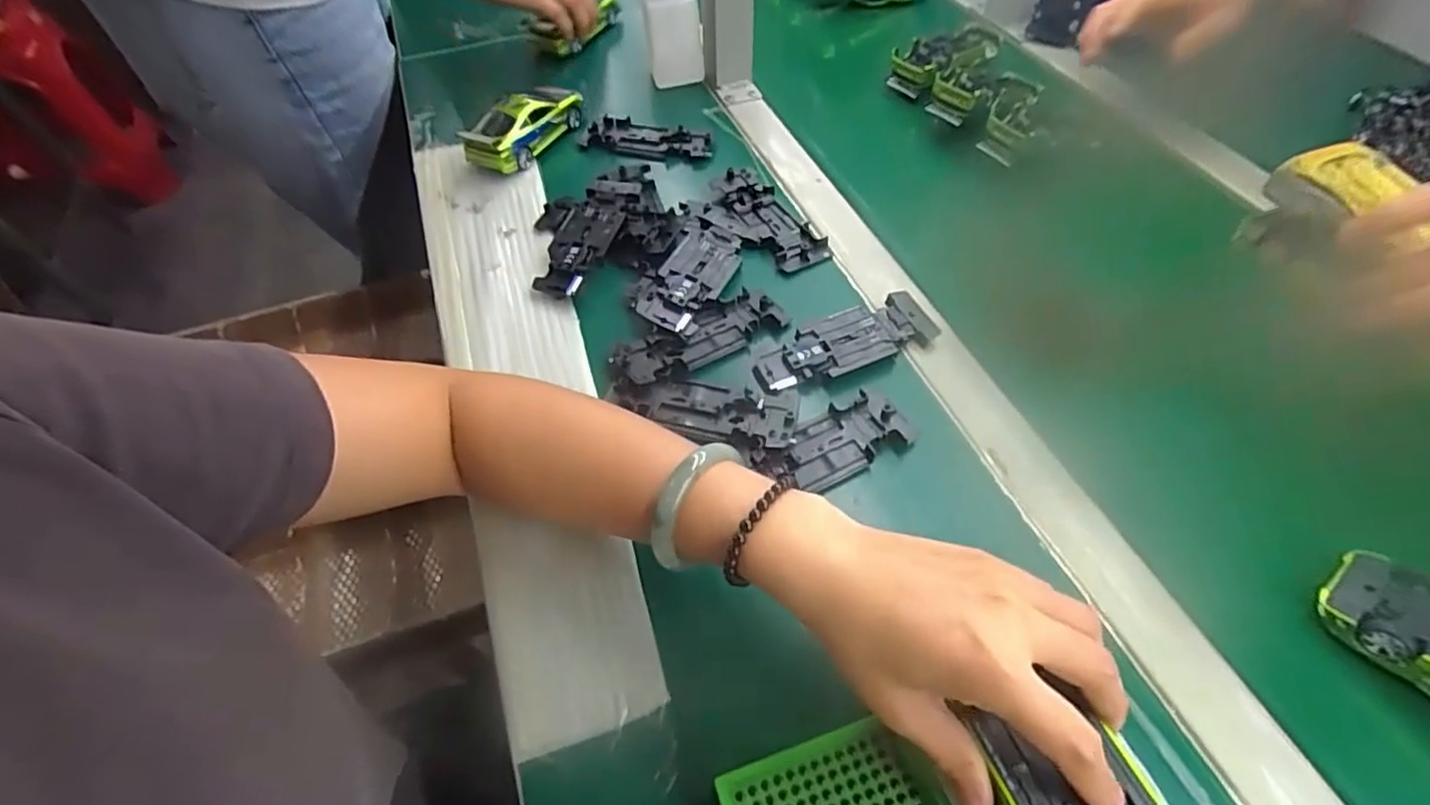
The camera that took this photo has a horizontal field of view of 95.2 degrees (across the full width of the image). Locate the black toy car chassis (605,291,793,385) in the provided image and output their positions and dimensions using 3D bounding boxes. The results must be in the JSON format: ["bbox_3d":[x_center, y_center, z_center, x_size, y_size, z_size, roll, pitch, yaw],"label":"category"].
[{"bbox_3d":[-0.011,-0.046,0.460,0.123,0.014,0.041,-28,58,-16],"label":"black toy car chassis"}]

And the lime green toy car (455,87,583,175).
[{"bbox_3d":[-0.178,-0.259,0.614,0.056,0.047,0.121,30,62,22],"label":"lime green toy car"}]

